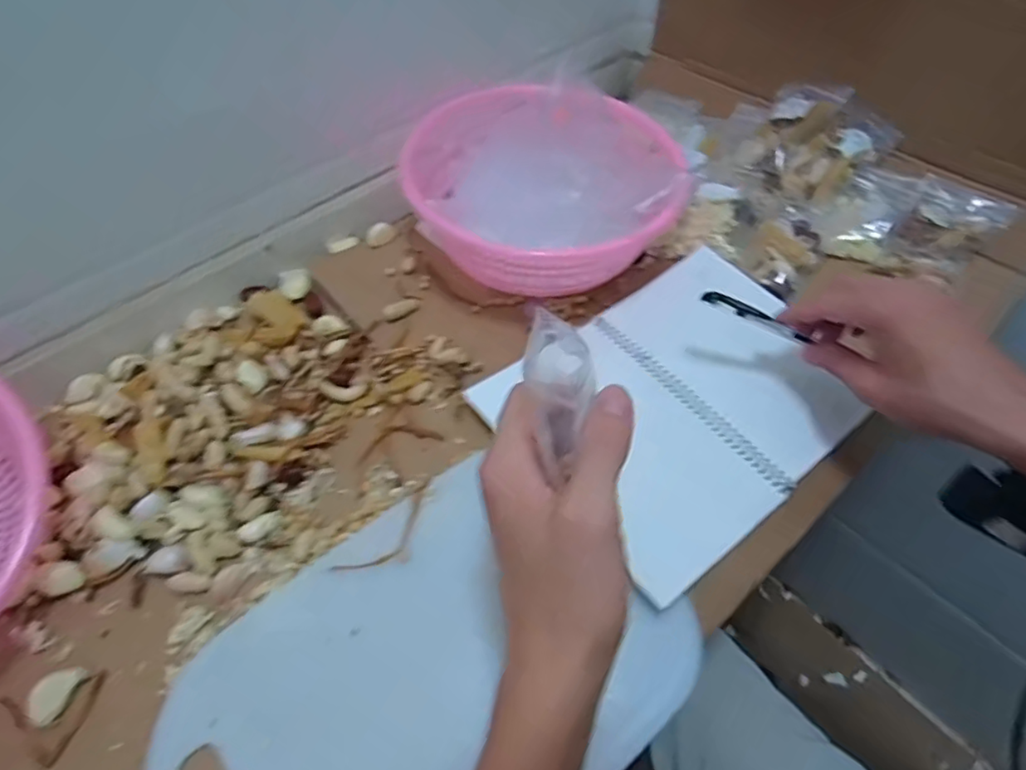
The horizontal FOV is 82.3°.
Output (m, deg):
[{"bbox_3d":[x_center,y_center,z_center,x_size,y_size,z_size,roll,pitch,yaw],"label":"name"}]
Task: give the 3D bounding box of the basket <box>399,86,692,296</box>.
[{"bbox_3d":[0.031,-0.184,0.542,0.231,0.113,0.214,0,53,2],"label":"basket"}]

